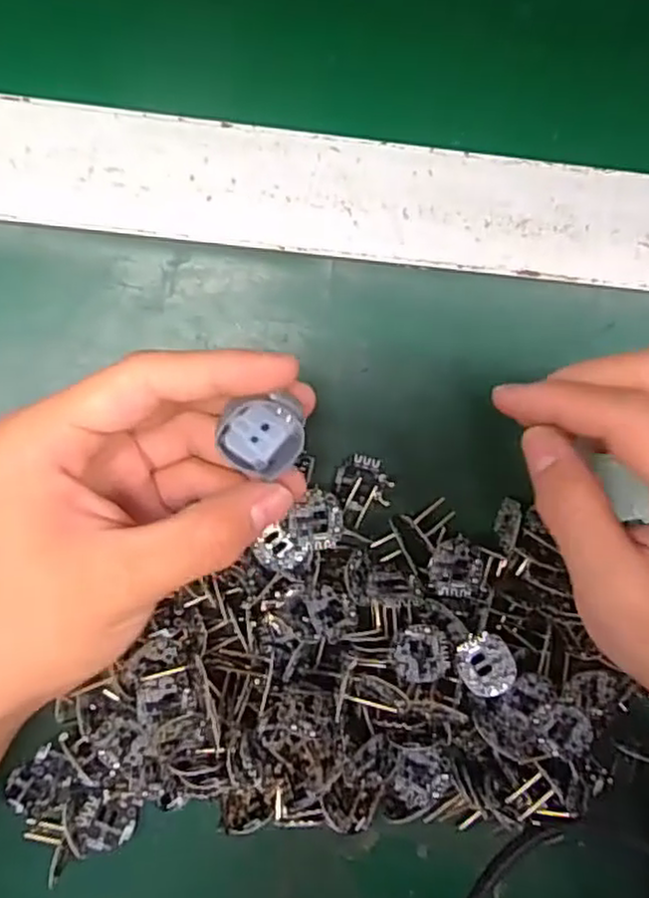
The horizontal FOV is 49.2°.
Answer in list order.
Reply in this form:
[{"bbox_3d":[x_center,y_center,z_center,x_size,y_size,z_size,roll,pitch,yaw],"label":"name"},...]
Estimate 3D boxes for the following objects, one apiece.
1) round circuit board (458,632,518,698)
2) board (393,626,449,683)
[{"bbox_3d":[0.066,0.088,0.289,0.022,0.004,0.024,-2,85,20],"label":"round circuit board"},{"bbox_3d":[0.039,0.083,0.285,0.022,0.004,0.021,0,75,-3],"label":"board"}]

